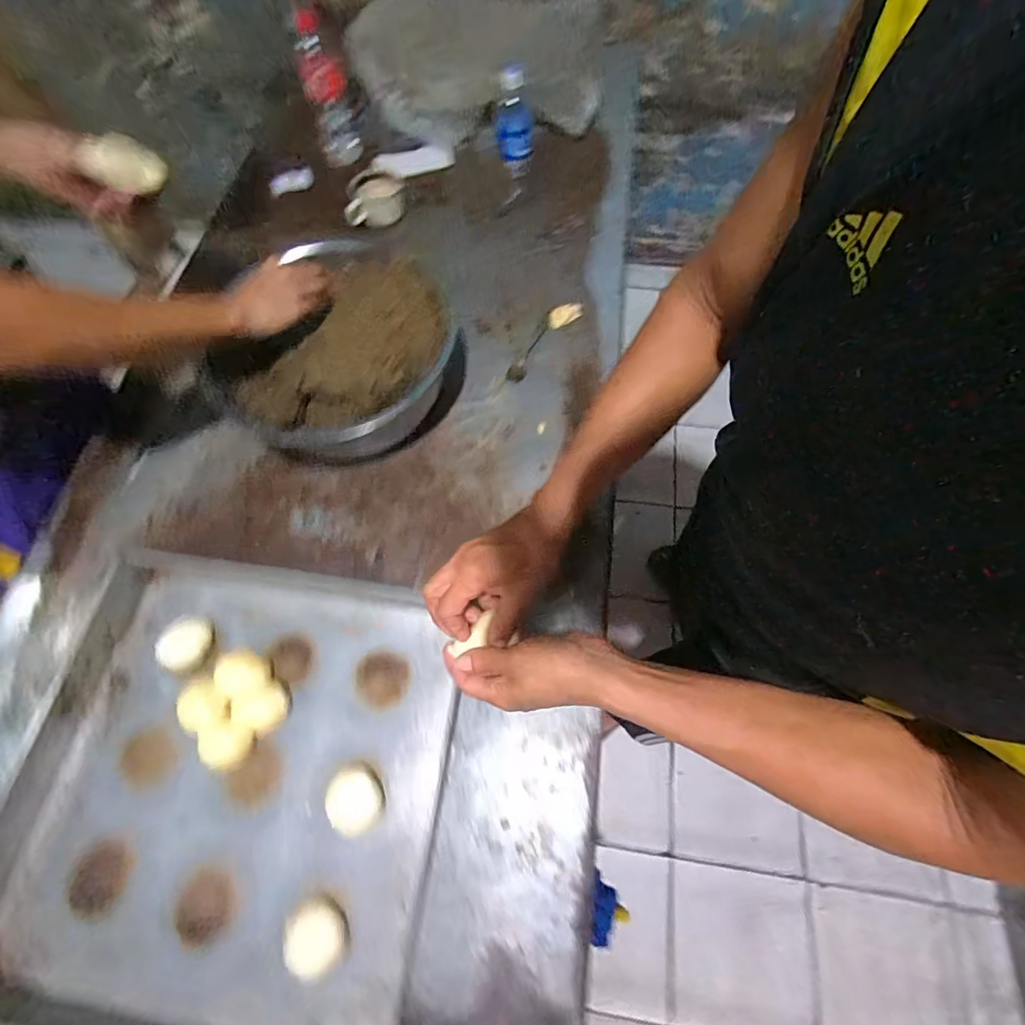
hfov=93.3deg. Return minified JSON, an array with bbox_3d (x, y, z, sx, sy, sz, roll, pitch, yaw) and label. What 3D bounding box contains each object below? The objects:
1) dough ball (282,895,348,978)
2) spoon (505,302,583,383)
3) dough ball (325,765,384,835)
[{"bbox_3d":[-0.199,0.427,0.487,0.049,0.035,0.062,-36,71,-12],"label":"dough ball"},{"bbox_3d":[0.048,-0.288,0.799,0.047,0.014,0.201,34,72,14],"label":"spoon"},{"bbox_3d":[-0.177,0.320,0.542,0.064,0.027,0.055,42,75,17],"label":"dough ball"}]

